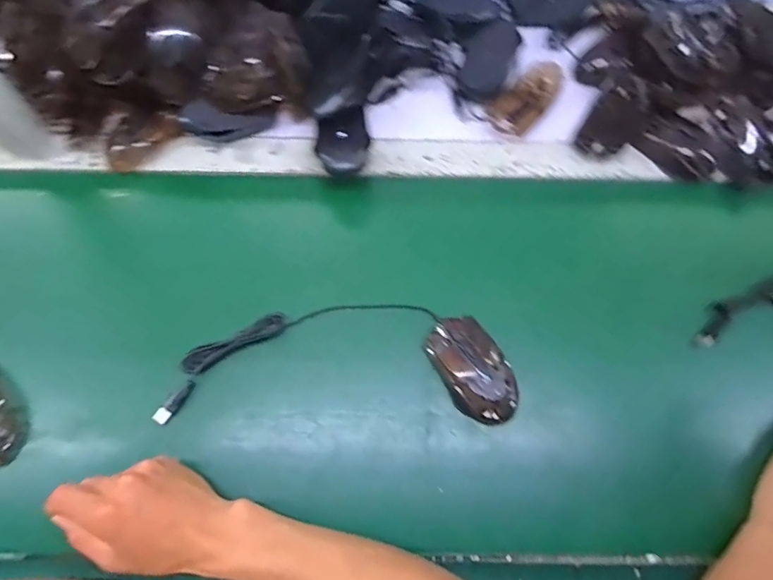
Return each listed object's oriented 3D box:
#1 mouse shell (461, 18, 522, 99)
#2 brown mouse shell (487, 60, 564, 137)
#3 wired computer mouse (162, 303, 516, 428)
[{"bbox_3d":[0.131,-0.289,0.606,0.061,0.022,0.111,23,83,17],"label":"mouse shell"},{"bbox_3d":[0.172,-0.239,0.585,0.057,0.035,0.091,41,74,13],"label":"brown mouse shell"},{"bbox_3d":[-0.047,0.068,0.471,0.343,0.037,0.123,1,70,-1],"label":"wired computer mouse"}]

